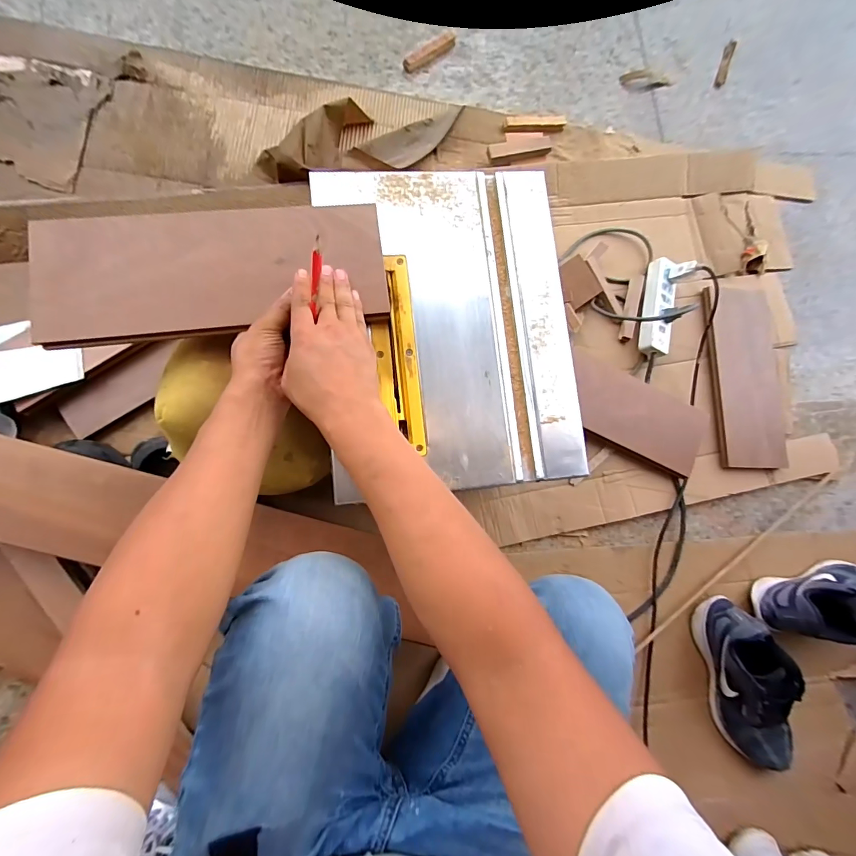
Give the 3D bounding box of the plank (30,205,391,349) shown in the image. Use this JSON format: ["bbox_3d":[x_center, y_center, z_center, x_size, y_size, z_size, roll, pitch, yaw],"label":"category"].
[{"bbox_3d":[-0.222,-0.167,0.421,0.350,0.013,0.137,-12,85,-9],"label":"plank"}]

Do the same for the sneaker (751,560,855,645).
[{"bbox_3d":[0.748,0.310,0.718,0.275,0.108,0.118,4,83,-7],"label":"sneaker"}]

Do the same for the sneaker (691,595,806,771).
[{"bbox_3d":[0.550,0.436,0.680,0.090,0.100,0.257,-3,84,-7],"label":"sneaker"}]

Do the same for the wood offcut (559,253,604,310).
[{"bbox_3d":[0.287,-0.279,0.756,0.078,0.006,0.085,-33,101,-10],"label":"wood offcut"}]

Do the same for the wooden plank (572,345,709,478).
[{"bbox_3d":[0.398,-0.031,0.770,0.293,0.020,0.144,28,81,-3],"label":"wooden plank"}]

